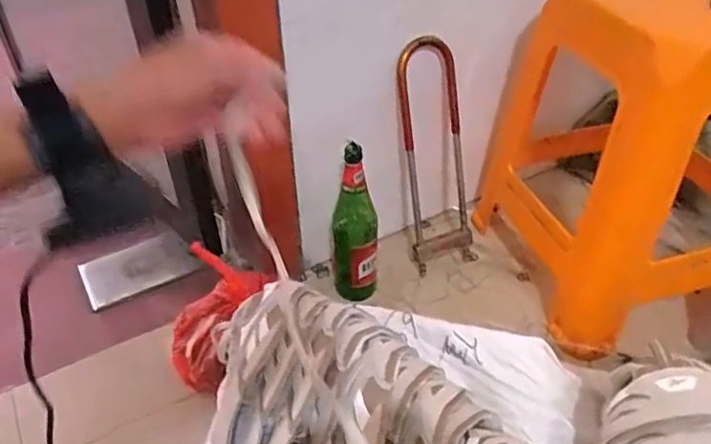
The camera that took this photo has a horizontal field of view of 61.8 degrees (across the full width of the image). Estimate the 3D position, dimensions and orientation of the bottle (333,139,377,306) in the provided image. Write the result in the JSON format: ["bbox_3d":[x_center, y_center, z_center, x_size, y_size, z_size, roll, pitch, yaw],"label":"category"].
[{"bbox_3d":[-0.002,0.016,0.921,0.069,0.272,0.059,-2,40,-1],"label":"bottle"}]

